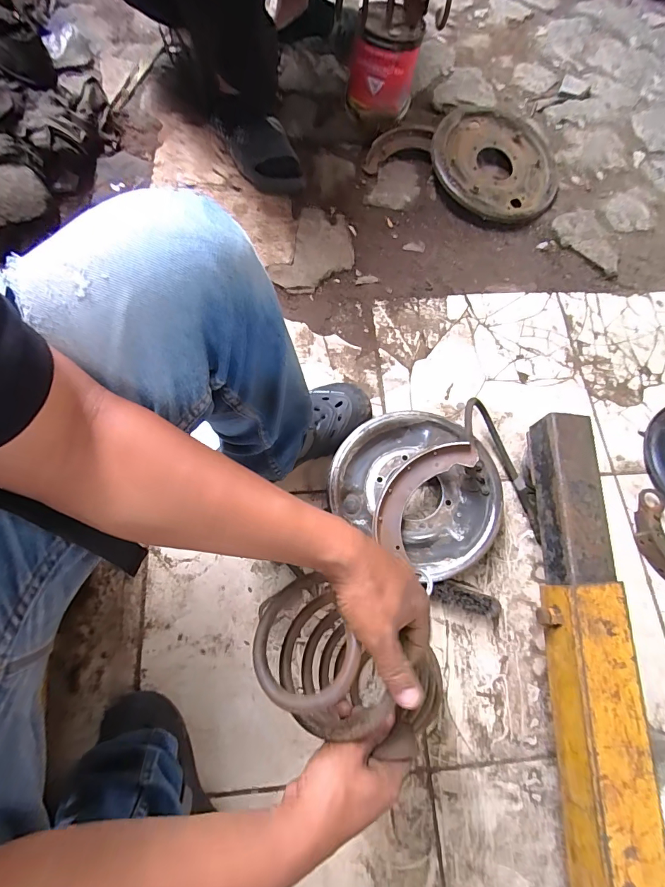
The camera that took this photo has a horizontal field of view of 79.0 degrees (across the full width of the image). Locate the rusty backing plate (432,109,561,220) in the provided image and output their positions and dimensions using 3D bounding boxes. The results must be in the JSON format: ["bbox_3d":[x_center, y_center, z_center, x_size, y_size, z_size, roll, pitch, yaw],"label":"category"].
[{"bbox_3d":[0.372,-0.632,0.918,0.291,0.033,0.263,13,83,-6],"label":"rusty backing plate"}]

